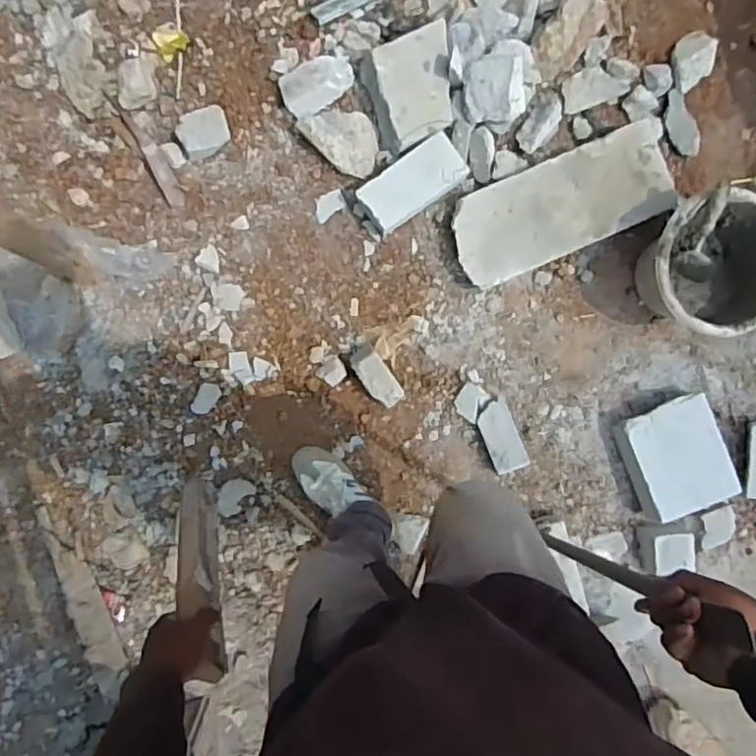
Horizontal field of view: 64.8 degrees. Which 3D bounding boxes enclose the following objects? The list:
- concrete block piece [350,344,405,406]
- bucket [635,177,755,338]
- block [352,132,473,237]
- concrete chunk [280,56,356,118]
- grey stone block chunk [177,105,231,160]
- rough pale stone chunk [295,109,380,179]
[{"bbox_3d":[-0.002,-0.002,1.331,0.066,0.086,0.130,-34,112,1],"label":"concrete block piece"},{"bbox_3d":[0.702,-0.256,1.301,0.275,0.215,0.314,-5,91,-4],"label":"bucket"},{"bbox_3d":[0.075,-0.423,1.320,0.230,0.093,0.110,-36,92,-2],"label":"block"},{"bbox_3d":[-0.131,-0.642,1.304,0.161,0.086,0.107,-24,92,-3],"label":"concrete chunk"},{"bbox_3d":[-0.388,-0.550,1.330,0.111,0.024,0.097,-25,93,-3],"label":"grey stone block chunk"},{"bbox_3d":[-0.078,-0.537,1.324,0.184,0.066,0.132,35,89,-4],"label":"rough pale stone chunk"}]

